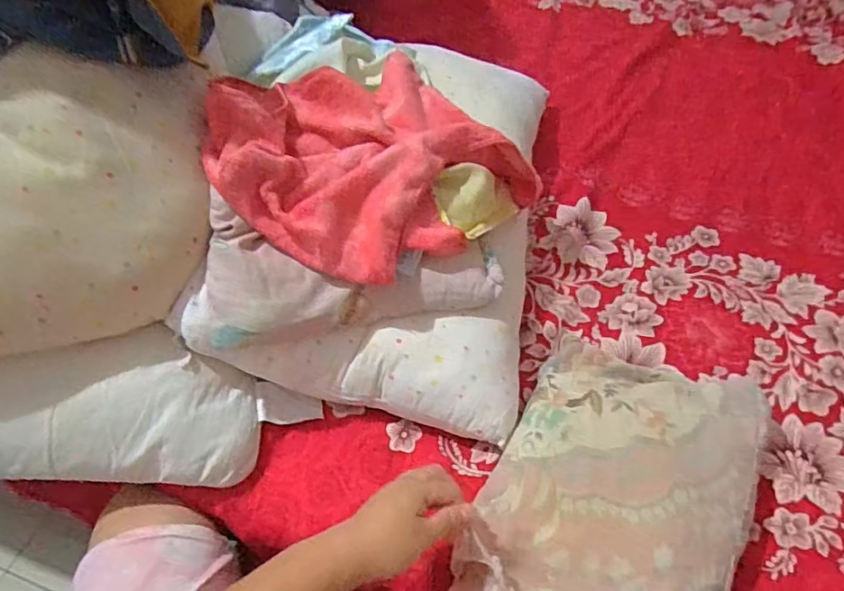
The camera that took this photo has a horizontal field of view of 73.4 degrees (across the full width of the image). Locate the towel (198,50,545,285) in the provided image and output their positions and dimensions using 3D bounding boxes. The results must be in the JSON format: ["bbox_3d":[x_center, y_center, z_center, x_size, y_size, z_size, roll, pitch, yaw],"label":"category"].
[{"bbox_3d":[-0.044,-0.164,0.647,0.345,0.080,0.296,-40,90,-31],"label":"towel"}]

